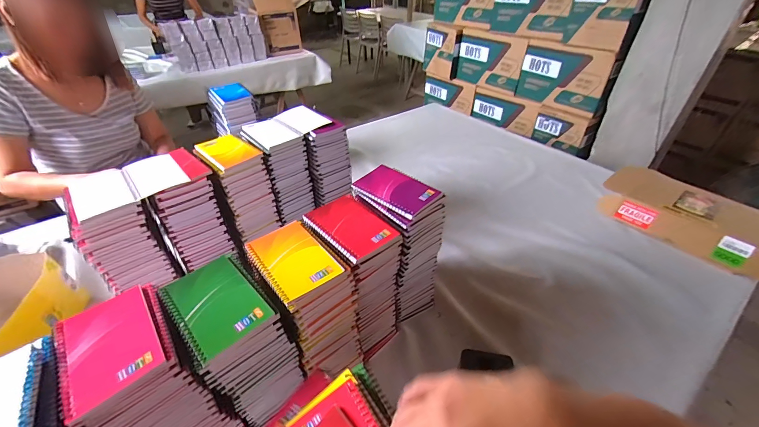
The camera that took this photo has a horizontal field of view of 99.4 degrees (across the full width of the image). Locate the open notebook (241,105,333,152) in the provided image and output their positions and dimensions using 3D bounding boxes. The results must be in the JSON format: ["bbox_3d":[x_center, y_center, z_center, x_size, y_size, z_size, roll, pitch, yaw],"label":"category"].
[{"bbox_3d":[-0.217,-0.200,0.730,0.161,0.032,0.139,-30,48,-31],"label":"open notebook"}]

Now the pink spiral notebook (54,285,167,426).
[{"bbox_3d":[-0.283,0.134,0.335,0.082,0.009,0.126,-29,47,-30],"label":"pink spiral notebook"}]

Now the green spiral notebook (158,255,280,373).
[{"bbox_3d":[-0.193,0.106,0.380,0.087,0.017,0.128,-30,48,-31],"label":"green spiral notebook"}]

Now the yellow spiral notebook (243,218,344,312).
[{"bbox_3d":[-0.118,0.058,0.432,0.084,0.007,0.129,-26,47,-31],"label":"yellow spiral notebook"}]

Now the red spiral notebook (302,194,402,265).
[{"bbox_3d":[-0.047,0.018,0.487,0.091,0.013,0.136,-28,46,-29],"label":"red spiral notebook"}]

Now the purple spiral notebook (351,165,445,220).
[{"bbox_3d":[0.028,-0.041,0.537,0.131,0.011,0.086,30,48,32],"label":"purple spiral notebook"}]

